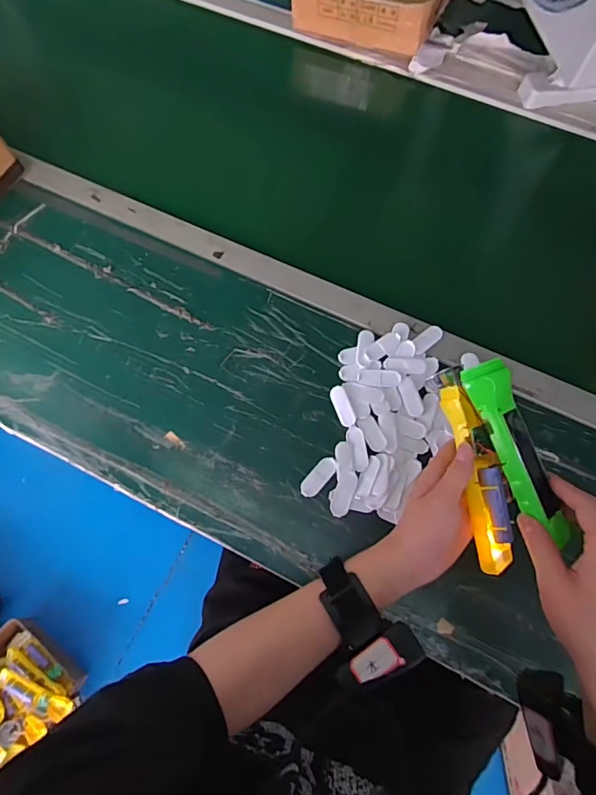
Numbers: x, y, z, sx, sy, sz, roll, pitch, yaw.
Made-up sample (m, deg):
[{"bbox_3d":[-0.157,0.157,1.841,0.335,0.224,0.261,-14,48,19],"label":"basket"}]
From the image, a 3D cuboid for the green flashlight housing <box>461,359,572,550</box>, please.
[{"bbox_3d":[0.189,0.044,0.407,0.041,0.028,0.154,-21,82,-8],"label":"green flashlight housing"}]

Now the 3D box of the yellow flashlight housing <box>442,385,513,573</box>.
[{"bbox_3d":[0.160,0.072,0.419,0.036,0.027,0.164,-15,88,-6],"label":"yellow flashlight housing"}]

